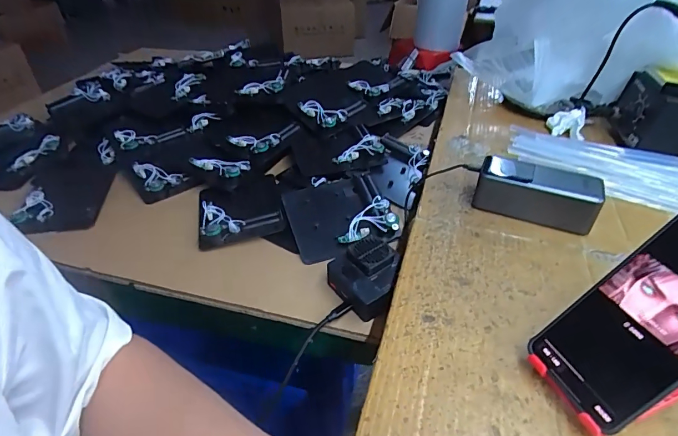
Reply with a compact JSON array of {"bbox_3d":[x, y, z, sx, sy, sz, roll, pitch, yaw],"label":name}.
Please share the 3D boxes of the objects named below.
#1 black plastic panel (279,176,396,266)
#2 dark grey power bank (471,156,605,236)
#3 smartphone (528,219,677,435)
[{"bbox_3d":[0.000,-0.005,0.533,0.128,0.015,0.113,-16,54,-10],"label":"black plastic panel"},{"bbox_3d":[0.228,-0.031,0.476,0.127,0.051,0.049,13,41,19],"label":"dark grey power bank"},{"bbox_3d":[0.215,0.067,0.281,0.158,0.004,0.074,-47,43,14],"label":"smartphone"}]

